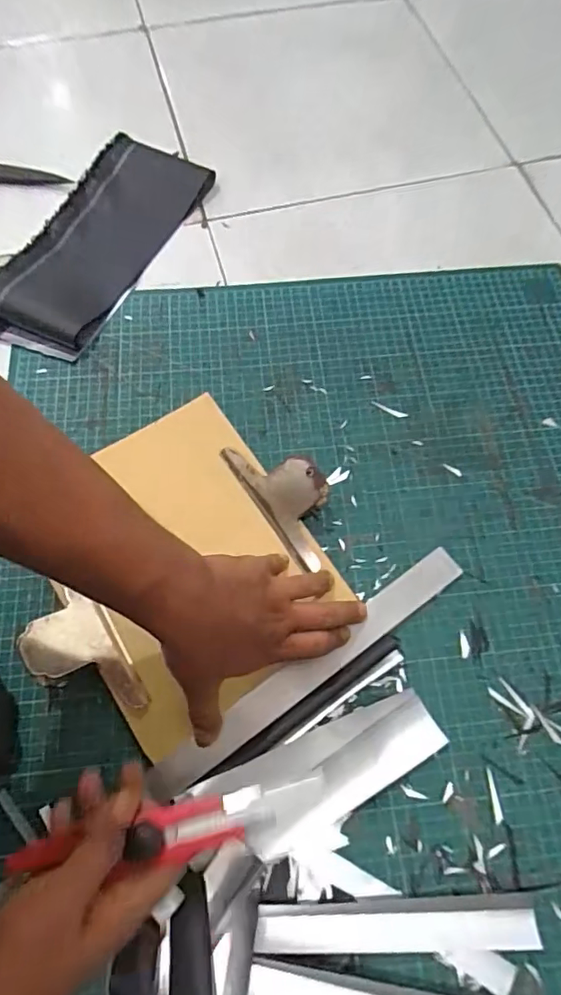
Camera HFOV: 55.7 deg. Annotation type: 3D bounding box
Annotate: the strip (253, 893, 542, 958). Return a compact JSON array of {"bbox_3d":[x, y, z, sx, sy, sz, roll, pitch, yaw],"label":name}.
[{"bbox_3d":[0.078,0.287,0.354,0.186,0.011,0.031,-1,67,-2],"label":"strip"}]

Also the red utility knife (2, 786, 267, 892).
[{"bbox_3d":[-0.081,0.200,0.311,0.150,0.016,0.029,-8,67,-6],"label":"red utility knife"}]

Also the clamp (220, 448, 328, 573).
[{"bbox_3d":[0.006,-0.008,0.461,0.050,0.046,0.129,-34,72,-15],"label":"clamp"}]

